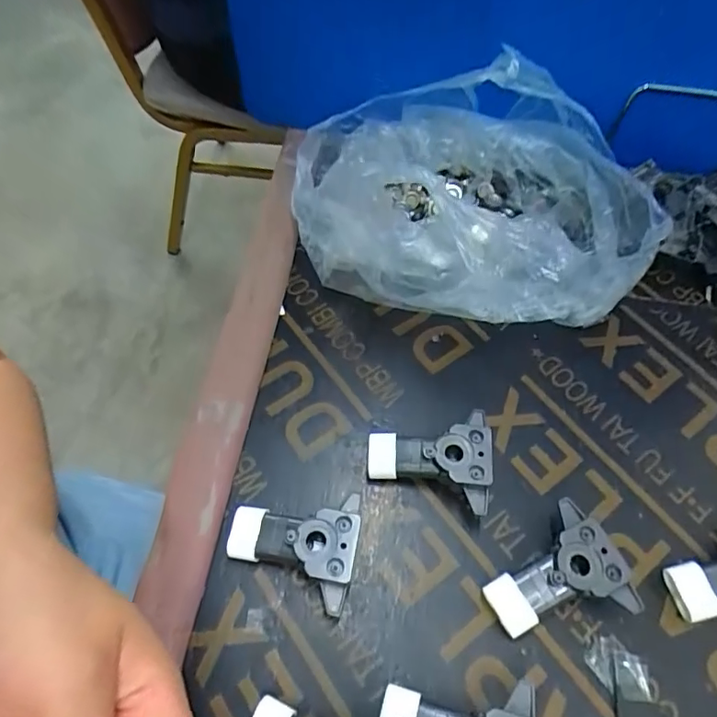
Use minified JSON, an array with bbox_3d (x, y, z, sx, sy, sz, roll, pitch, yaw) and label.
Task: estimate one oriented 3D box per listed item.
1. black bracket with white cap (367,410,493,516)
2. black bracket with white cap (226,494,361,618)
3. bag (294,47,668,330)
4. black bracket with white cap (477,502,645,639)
[{"bbox_3d":[0.038,0.056,0.287,0.065,0.027,0.052,4,59,0],"label":"black bracket with white cap"},{"bbox_3d":[-0.034,0.094,0.262,0.064,0.026,0.053,9,59,3],"label":"black bracket with white cap"},{"bbox_3d":[0.068,-0.107,0.346,0.213,0.095,0.194,4,59,0],"label":"bag"},{"bbox_3d":[0.096,0.109,0.259,0.063,0.027,0.054,-20,62,-14],"label":"black bracket with white cap"}]

